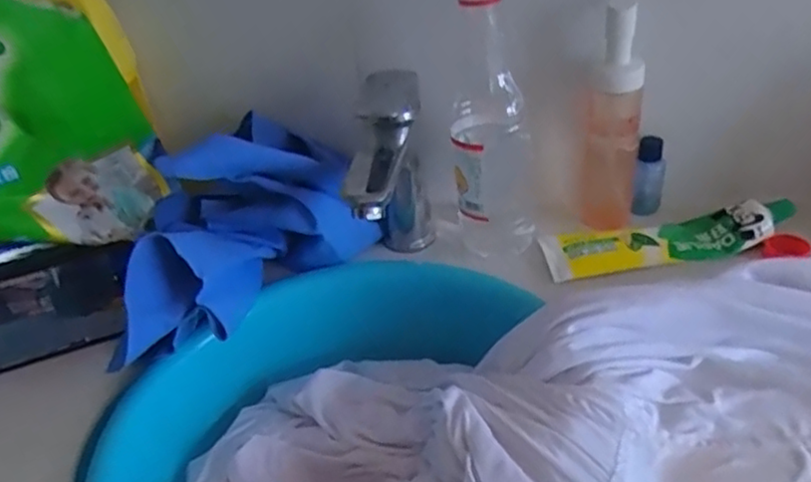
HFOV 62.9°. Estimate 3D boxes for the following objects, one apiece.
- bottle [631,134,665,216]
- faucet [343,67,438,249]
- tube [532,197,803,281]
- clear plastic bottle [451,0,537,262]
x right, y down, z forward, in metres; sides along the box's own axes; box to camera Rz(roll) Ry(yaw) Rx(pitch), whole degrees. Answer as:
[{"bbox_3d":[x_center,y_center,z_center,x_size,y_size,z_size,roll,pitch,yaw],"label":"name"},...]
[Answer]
[{"bbox_3d":[0.217,-0.057,0.588,0.024,0.070,0.023,10,39,24],"label":"bottle"},{"bbox_3d":[-0.013,-0.040,0.532,0.051,0.161,0.158,-3,35,8],"label":"faucet"},{"bbox_3d":[0.217,-0.006,0.552,0.201,0.027,0.053,-10,35,-4],"label":"tube"},{"bbox_3d":[0.073,-0.089,0.539,0.072,0.211,0.057,-3,35,8],"label":"clear plastic bottle"}]

